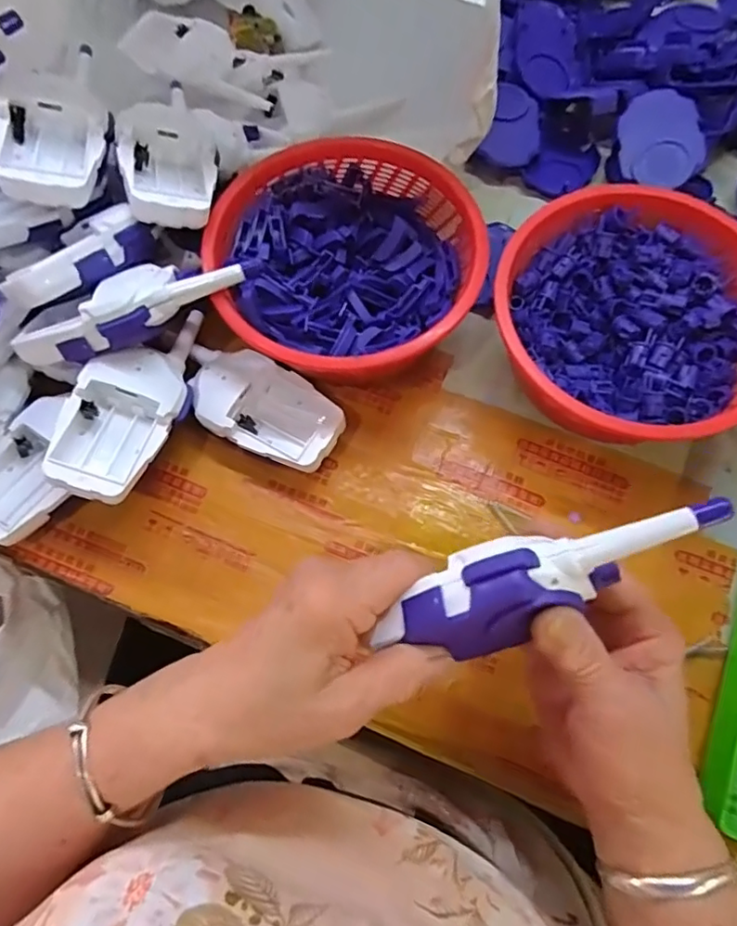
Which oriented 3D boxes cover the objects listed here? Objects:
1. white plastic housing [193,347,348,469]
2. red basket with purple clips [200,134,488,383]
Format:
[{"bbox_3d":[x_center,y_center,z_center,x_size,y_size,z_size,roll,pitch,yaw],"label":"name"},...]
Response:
[{"bbox_3d":[-0.077,-0.038,0.403,0.120,0.033,0.062,28,73,9],"label":"white plastic housing"},{"bbox_3d":[-0.014,-0.144,0.412,0.177,0.076,0.167,0,71,-1],"label":"red basket with purple clips"}]

